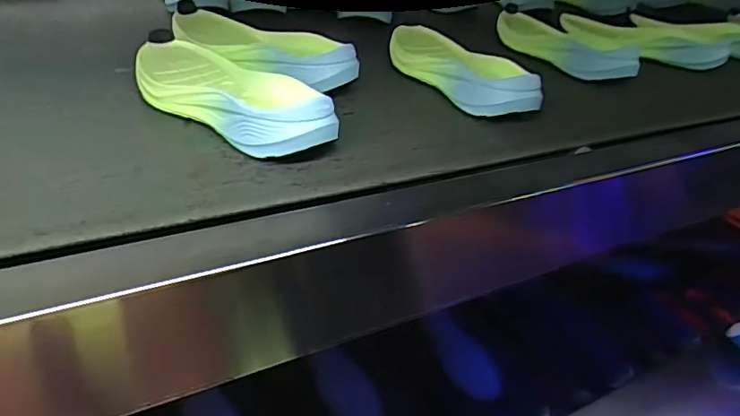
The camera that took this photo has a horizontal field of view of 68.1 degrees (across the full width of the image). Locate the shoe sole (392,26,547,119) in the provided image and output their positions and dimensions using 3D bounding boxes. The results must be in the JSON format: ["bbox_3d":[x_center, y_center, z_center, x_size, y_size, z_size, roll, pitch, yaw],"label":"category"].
[{"bbox_3d":[0.088,-0.157,0.601,0.062,0.047,0.226,-12,38,-27],"label":"shoe sole"}]

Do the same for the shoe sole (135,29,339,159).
[{"bbox_3d":[-0.125,-0.106,0.484,0.237,0.042,0.100,27,37,29],"label":"shoe sole"}]

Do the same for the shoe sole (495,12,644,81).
[{"bbox_3d":[0.257,-0.224,0.746,0.071,0.036,0.242,-12,38,-27],"label":"shoe sole"}]

